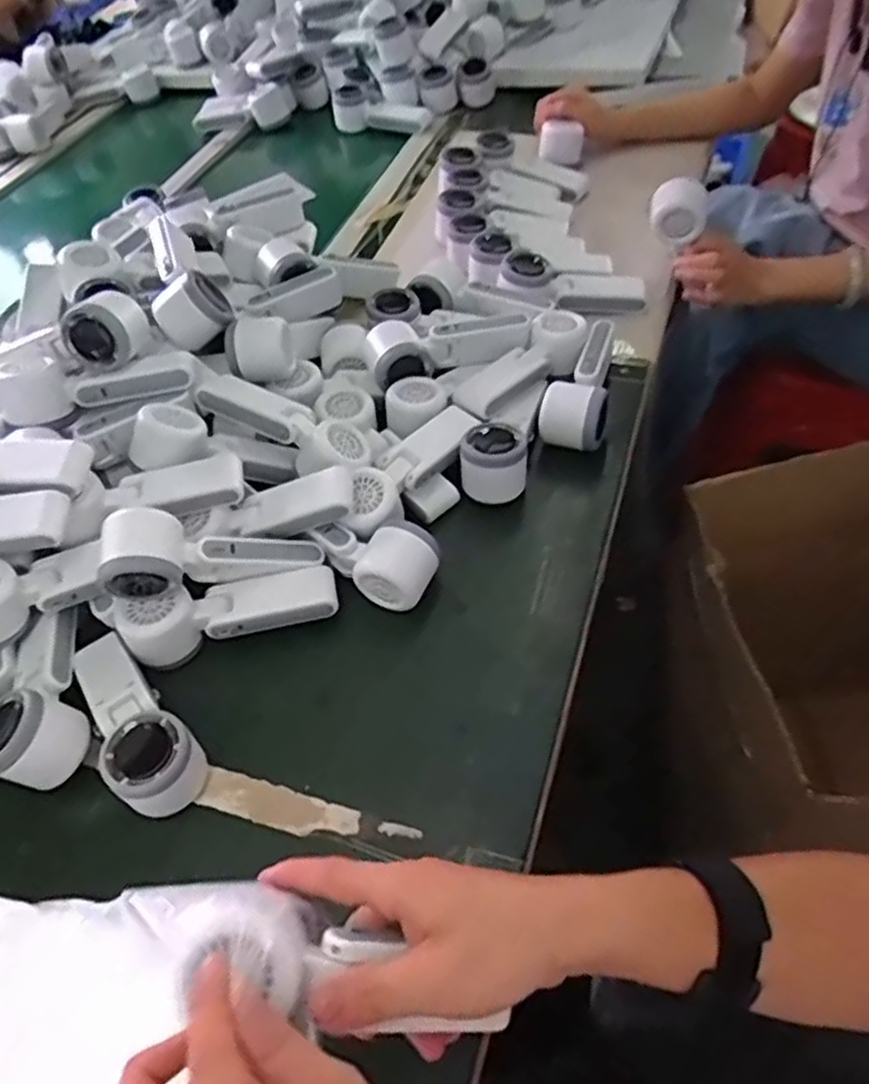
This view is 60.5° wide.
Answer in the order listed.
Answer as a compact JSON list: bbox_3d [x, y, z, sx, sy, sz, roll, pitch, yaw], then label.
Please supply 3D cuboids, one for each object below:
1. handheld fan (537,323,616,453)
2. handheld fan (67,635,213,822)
[{"bbox_3d":[0.144,-0.155,0.721,0.058,0.052,0.150,10,53,14],"label":"handheld fan"},{"bbox_3d":[-0.223,0.126,0.535,0.058,0.055,0.149,-38,57,-22],"label":"handheld fan"}]

